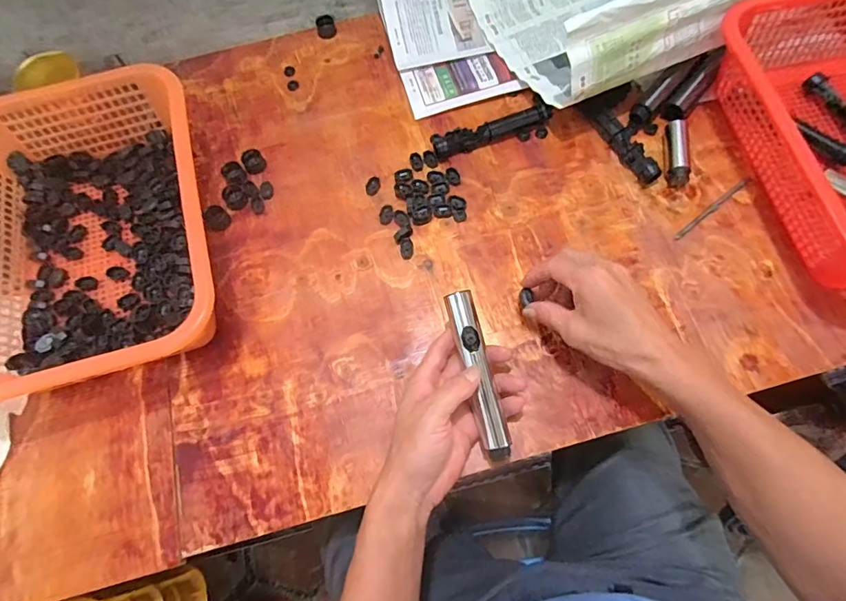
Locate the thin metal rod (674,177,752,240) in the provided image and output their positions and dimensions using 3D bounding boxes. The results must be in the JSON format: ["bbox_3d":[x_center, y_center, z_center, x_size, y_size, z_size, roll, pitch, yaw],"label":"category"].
[{"bbox_3d":[0.317,-0.101,0.520,0.118,0.009,0.008,-36,73,-12],"label":"thin metal rod"}]

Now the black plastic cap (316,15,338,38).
[{"bbox_3d":[-0.131,-0.373,0.644,0.026,0.018,0.025,-1,69,3],"label":"black plastic cap"}]

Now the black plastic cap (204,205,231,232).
[{"bbox_3d":[-0.234,-0.094,0.538,0.025,0.009,0.029,-39,72,-12],"label":"black plastic cap"}]

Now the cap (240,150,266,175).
[{"bbox_3d":[-0.203,-0.167,0.570,0.024,0.015,0.029,-24,70,-6],"label":"cap"}]

